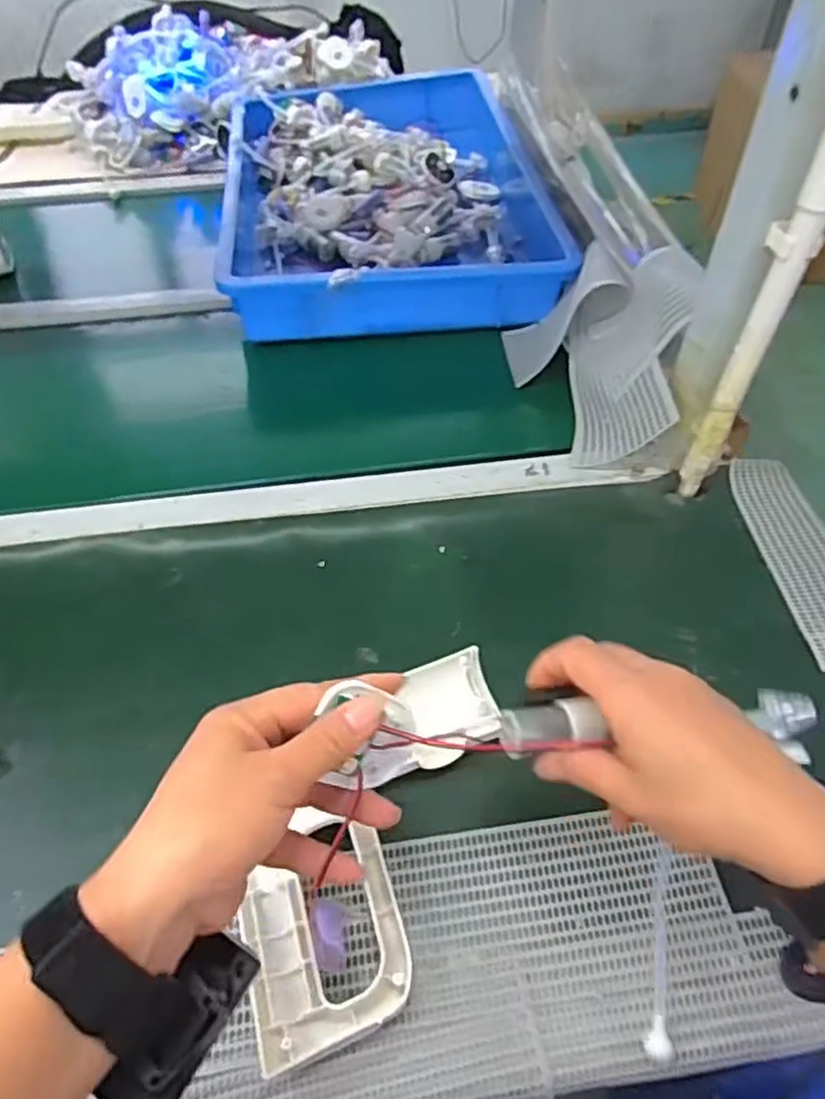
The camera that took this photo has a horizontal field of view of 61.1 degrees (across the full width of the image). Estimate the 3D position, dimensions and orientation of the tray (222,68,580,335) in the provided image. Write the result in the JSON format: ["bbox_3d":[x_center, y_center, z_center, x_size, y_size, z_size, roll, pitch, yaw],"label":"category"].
[{"bbox_3d":[-0.042,-0.473,0.907,0.383,0.084,0.560,-7,51,-5],"label":"tray"}]

